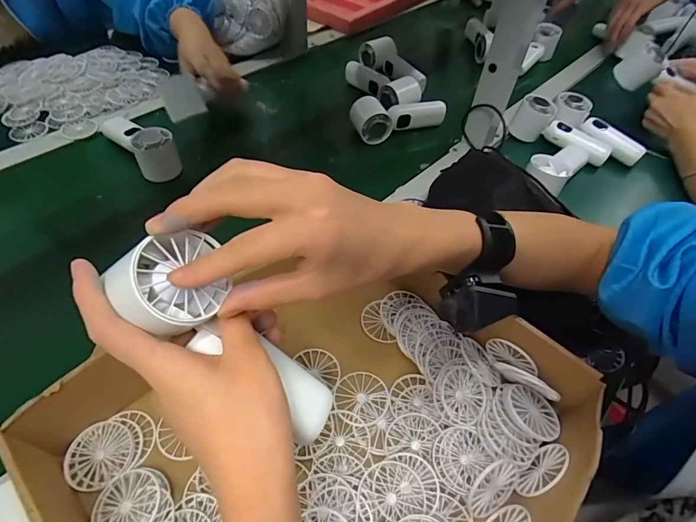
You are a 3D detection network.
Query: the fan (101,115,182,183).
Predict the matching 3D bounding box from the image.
[{"bbox_3d":[-0.303,-0.179,0.581,0.051,0.052,0.148,-35,62,-28],"label":"fan"}]

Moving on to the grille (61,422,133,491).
[{"bbox_3d":[-0.204,0.159,0.331,0.050,0.006,0.050,2,51,-3],"label":"grille"}]

